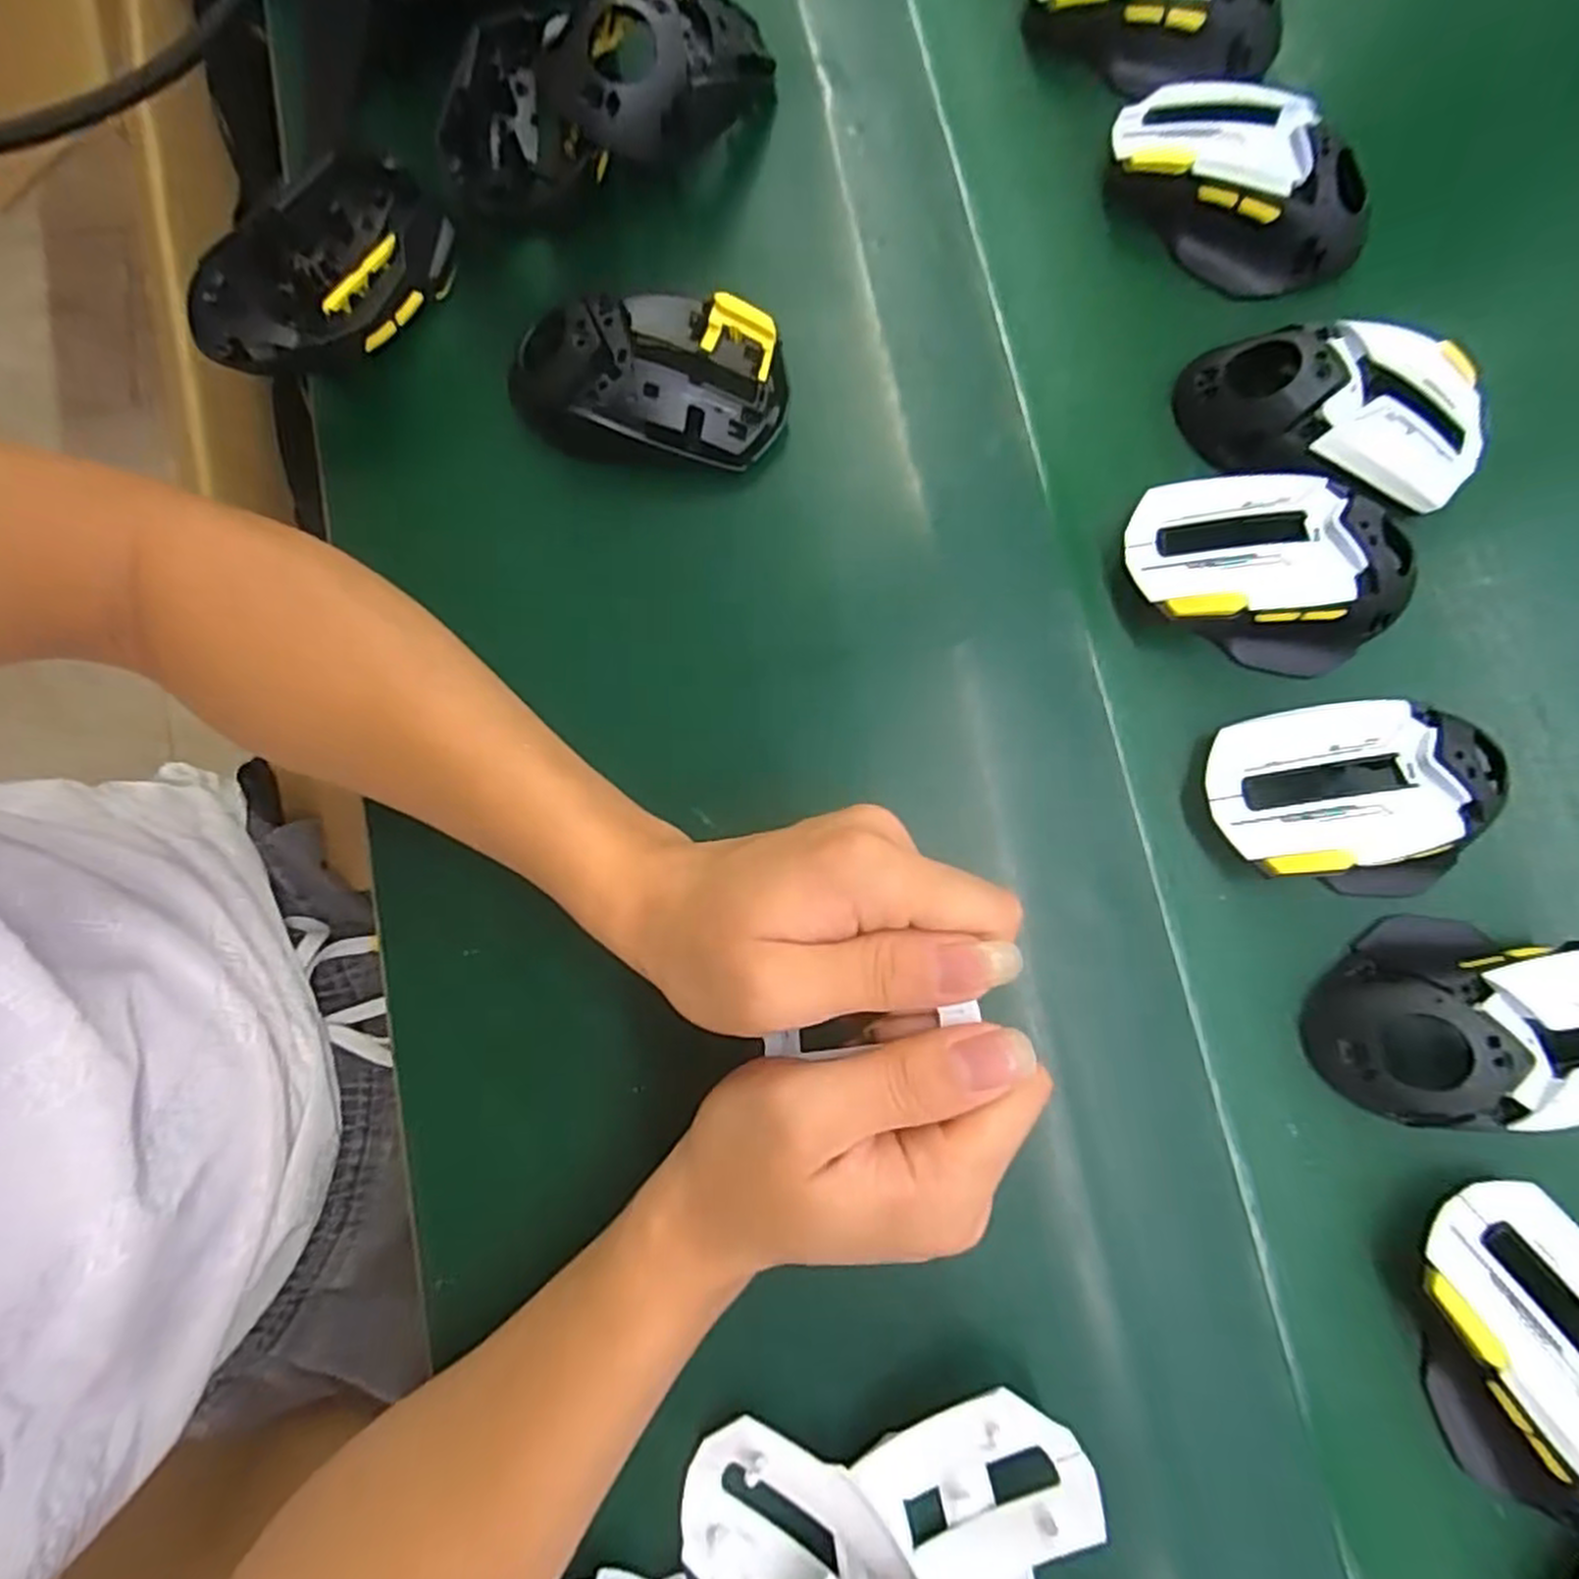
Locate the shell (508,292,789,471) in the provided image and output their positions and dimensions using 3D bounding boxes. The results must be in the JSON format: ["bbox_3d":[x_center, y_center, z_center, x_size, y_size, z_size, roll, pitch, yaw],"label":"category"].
[{"bbox_3d":[-0.059,-0.169,0.326,0.115,0.036,0.067,2,83,1],"label":"shell"}]

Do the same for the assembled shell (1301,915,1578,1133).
[{"bbox_3d":[0.255,0.084,0.286,0.114,0.034,0.071,-3,82,1],"label":"assembled shell"}]

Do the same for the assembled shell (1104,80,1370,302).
[{"bbox_3d":[0.196,-0.265,0.344,0.112,0.040,0.054,38,84,6],"label":"assembled shell"}]

